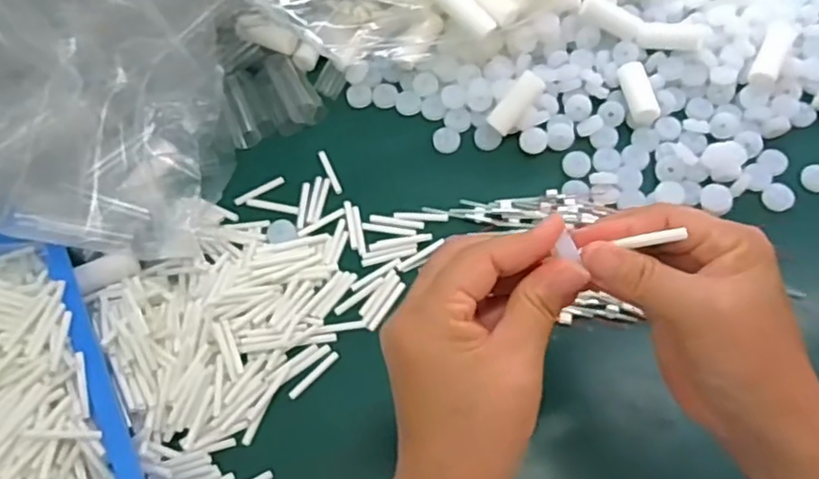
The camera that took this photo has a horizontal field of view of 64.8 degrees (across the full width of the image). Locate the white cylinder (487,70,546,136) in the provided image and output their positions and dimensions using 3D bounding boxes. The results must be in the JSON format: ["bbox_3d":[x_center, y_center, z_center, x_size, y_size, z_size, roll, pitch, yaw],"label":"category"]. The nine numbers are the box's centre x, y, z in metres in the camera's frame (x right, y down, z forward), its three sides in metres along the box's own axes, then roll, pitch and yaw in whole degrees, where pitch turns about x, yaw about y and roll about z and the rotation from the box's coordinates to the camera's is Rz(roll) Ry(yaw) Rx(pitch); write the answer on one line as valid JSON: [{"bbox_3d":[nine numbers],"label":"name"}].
[{"bbox_3d":[0.083,-0.105,0.496,0.018,0.014,0.051,43,104,20],"label":"white cylinder"}]

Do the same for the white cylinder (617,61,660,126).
[{"bbox_3d":[0.181,-0.117,0.509,0.022,0.017,0.055,-6,62,-2],"label":"white cylinder"}]

